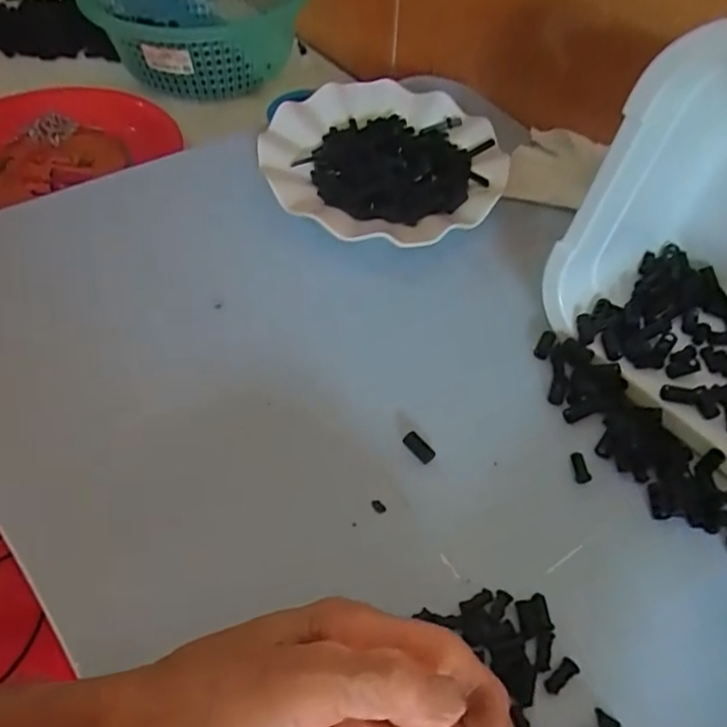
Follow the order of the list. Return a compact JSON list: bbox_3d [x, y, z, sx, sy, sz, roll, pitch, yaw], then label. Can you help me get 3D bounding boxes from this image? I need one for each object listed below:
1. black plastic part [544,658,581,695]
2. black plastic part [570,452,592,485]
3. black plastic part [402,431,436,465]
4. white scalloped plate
[{"bbox_3d":[0.087,0.137,0.263,0.018,0.004,0.007,-32,60,-24],"label":"black plastic part"},{"bbox_3d":[0.118,0.057,0.325,0.009,0.004,0.017,1,52,-1],"label":"black plastic part"},{"bbox_3d":[0.030,0.046,0.327,0.007,0.010,0.018,-37,62,-26],"label":"black plastic part"},{"bbox_3d":[0.017,-0.153,0.447,0.162,0.031,0.171,1,52,-1],"label":"white scalloped plate"}]

